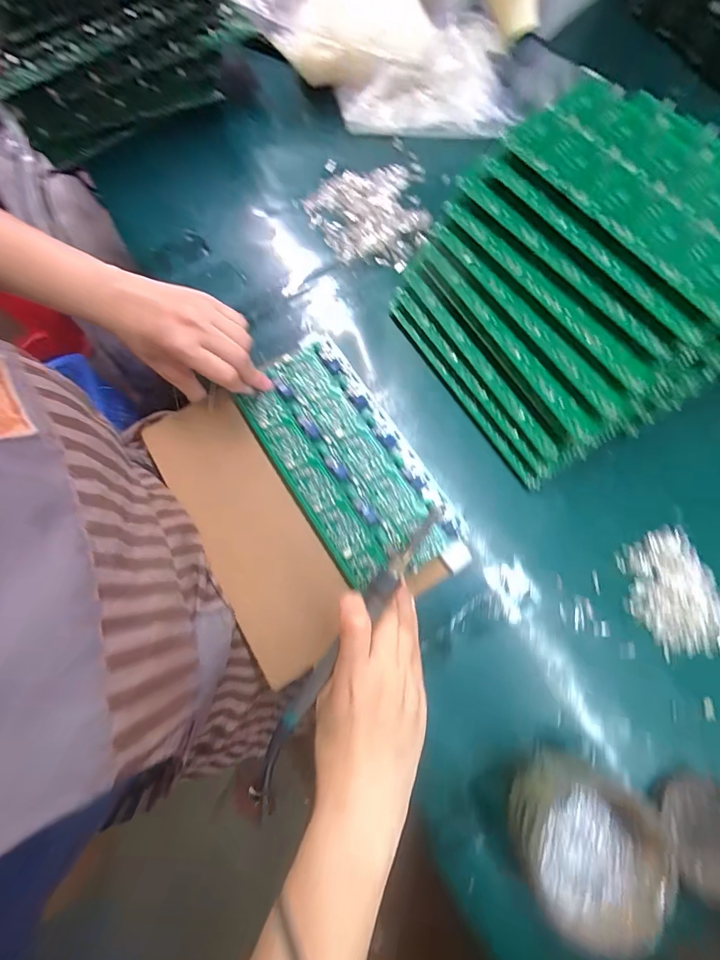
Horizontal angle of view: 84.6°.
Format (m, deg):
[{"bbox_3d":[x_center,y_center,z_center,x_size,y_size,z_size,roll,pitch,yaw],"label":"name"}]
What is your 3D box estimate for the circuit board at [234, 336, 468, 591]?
[{"bbox_3d":[-0.014,-0.018,0.348,0.105,0.017,0.220,-32,75,-11],"label":"circuit board"}]

